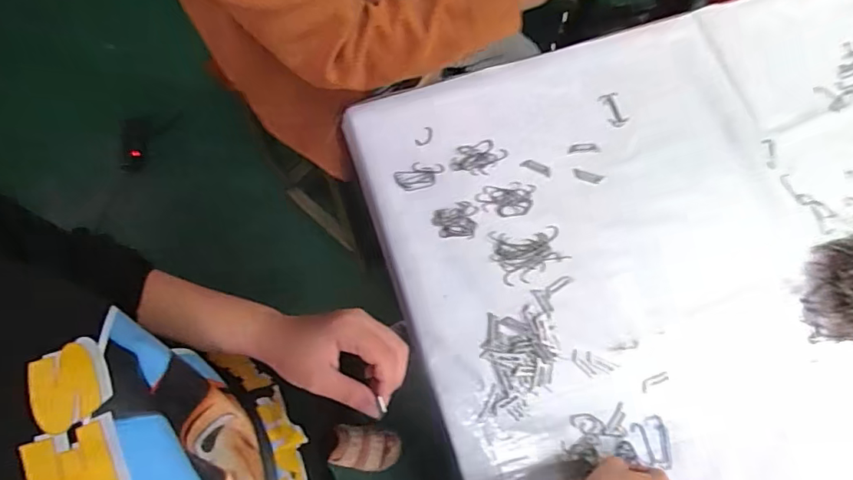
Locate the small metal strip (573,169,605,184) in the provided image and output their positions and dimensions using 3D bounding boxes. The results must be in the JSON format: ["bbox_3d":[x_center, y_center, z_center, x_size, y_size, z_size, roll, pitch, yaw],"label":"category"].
[{"bbox_3d":[0.192,-0.076,0.600,0.039,0.004,0.013,17,71,4],"label":"small metal strip"}]

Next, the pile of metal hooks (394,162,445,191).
[{"bbox_3d":[-0.007,-0.075,0.594,0.058,0.004,0.031,-16,73,-6],"label":"pile of metal hooks"}]

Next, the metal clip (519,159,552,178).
[{"bbox_3d":[0.131,-0.087,0.602,0.038,0.004,0.013,23,71,6],"label":"metal clip"}]

